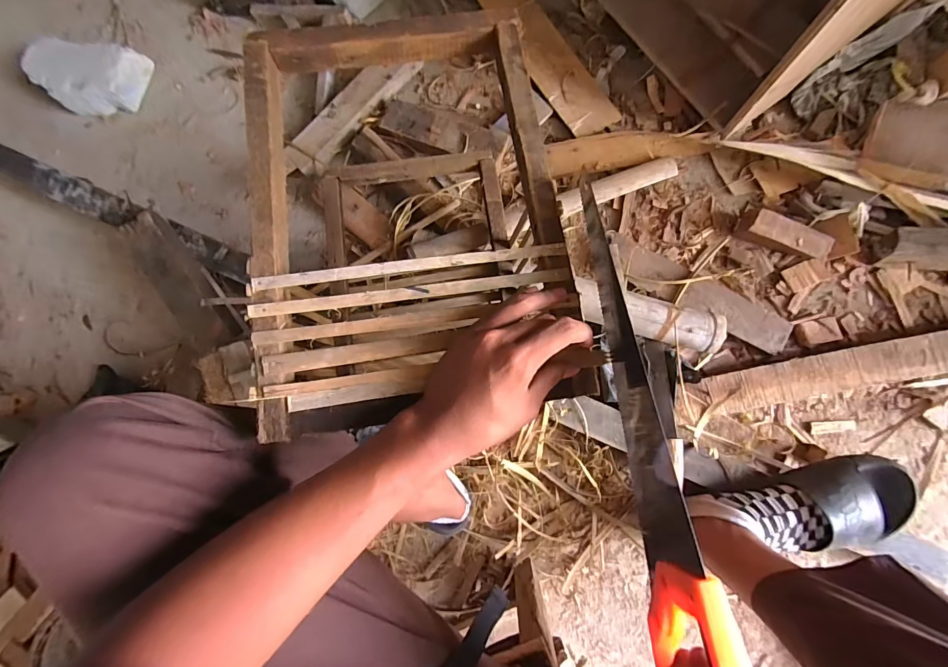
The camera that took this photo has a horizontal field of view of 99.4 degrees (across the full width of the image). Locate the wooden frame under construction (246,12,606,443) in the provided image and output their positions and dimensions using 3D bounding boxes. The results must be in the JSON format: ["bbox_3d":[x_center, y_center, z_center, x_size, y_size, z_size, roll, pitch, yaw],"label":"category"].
[{"bbox_3d":[-0.055,-0.112,0.359,0.274,0.051,0.370,-6,85,5],"label":"wooden frame under construction"}]

